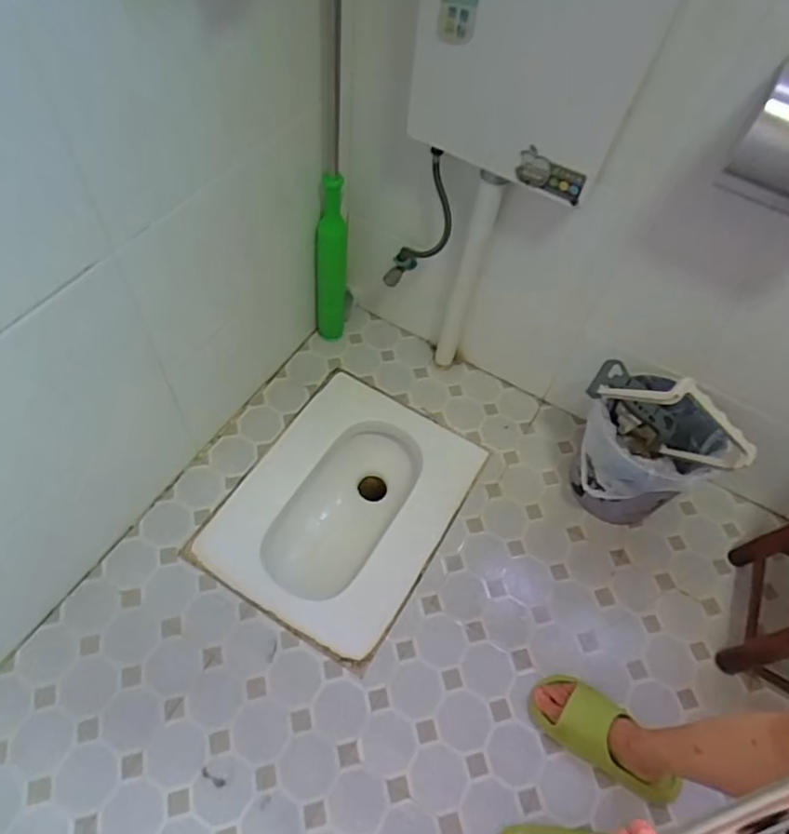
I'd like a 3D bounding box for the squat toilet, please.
[{"bbox_3d":[-0.107,0.210,1.244,0.415,0.199,0.533,29,59,11],"label":"squat toilet"}]

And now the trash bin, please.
[{"bbox_3d":[0.493,0.042,1.084,0.228,0.407,0.240,-5,59,-10],"label":"trash bin"}]

